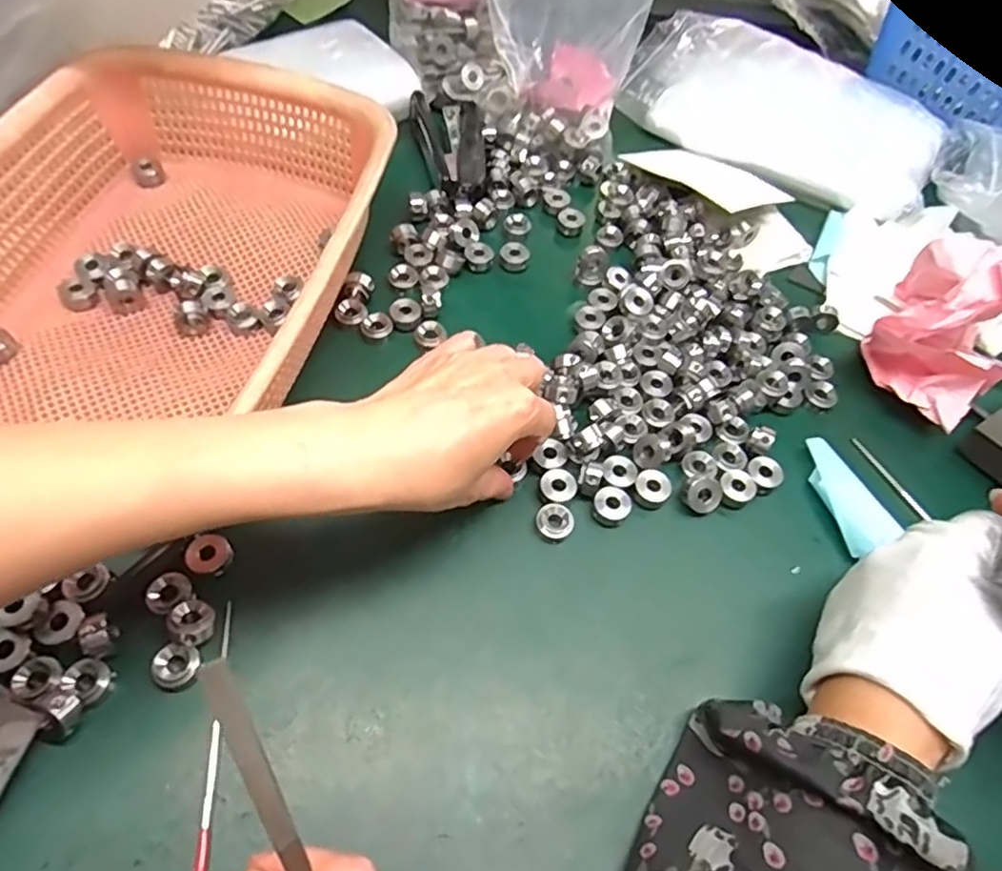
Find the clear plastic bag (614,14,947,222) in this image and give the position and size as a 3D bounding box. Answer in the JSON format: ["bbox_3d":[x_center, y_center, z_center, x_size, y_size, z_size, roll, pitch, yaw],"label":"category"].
[{"bbox_3d":[0.233,-0.268,0.527,0.246,0.038,0.133,34,63,17],"label":"clear plastic bag"}]

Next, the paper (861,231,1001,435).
[{"bbox_3d":[0.266,-0.064,0.385,0.070,0.062,0.094,35,63,17],"label":"paper"}]

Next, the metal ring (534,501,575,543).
[{"bbox_3d":[0.028,0.046,0.338,0.017,0.011,0.019,-27,64,-18],"label":"metal ring"}]

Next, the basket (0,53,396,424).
[{"bbox_3d":[-0.195,-0.099,0.369,0.218,0.079,0.292,12,59,4],"label":"basket"}]

